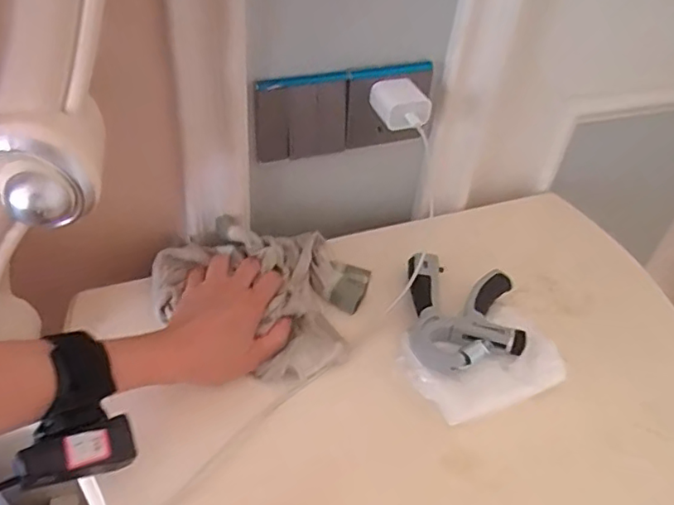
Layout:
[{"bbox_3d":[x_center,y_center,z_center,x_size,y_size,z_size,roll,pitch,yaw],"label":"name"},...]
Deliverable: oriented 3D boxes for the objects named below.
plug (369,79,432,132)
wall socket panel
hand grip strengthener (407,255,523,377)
[{"bbox_3d":[0.059,-0.137,0.546,0.043,0.032,0.048,-8,45,-16],"label":"plug"},{"bbox_3d":[0.009,-0.132,0.560,0.171,0.081,0.015,-11,46,-19],"label":"wall socket panel"},{"bbox_3d":[0.114,0.056,0.530,0.097,0.035,0.139,8,43,1],"label":"hand grip strengthener"}]

